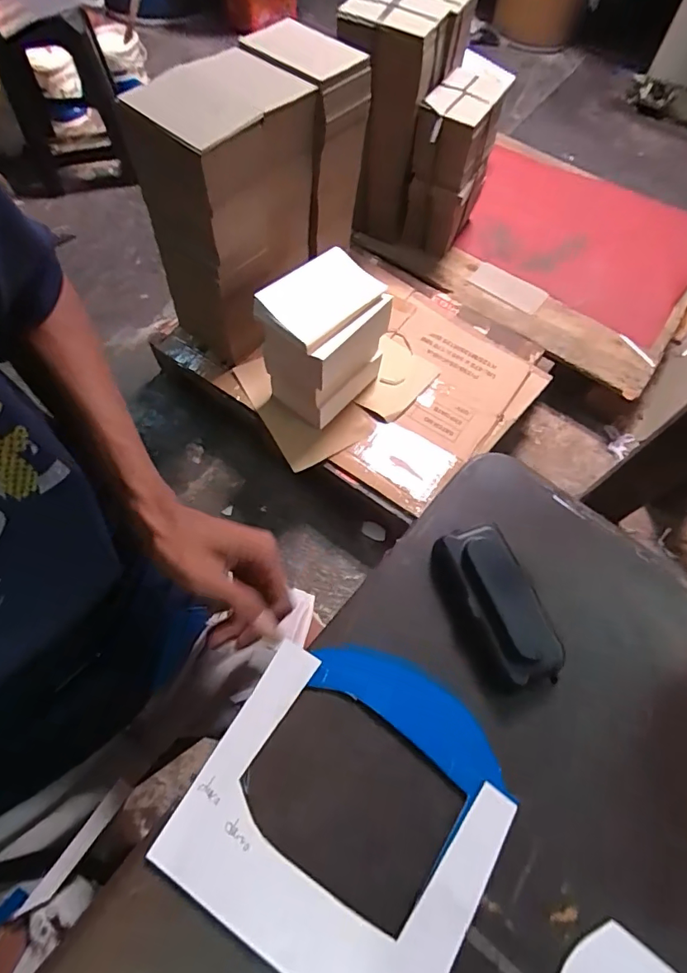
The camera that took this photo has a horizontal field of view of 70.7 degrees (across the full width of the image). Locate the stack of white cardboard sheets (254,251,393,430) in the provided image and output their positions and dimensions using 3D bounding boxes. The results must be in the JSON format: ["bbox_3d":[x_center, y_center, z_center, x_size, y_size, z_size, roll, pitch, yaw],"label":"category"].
[{"bbox_3d":[-0.033,-0.323,1.084,0.186,0.280,0.243,42,70,16],"label":"stack of white cardboard sheets"}]

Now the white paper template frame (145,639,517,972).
[{"bbox_3d":[-0.004,0.193,0.272,0.165,0.006,0.132,30,66,12],"label":"white paper template frame"}]

